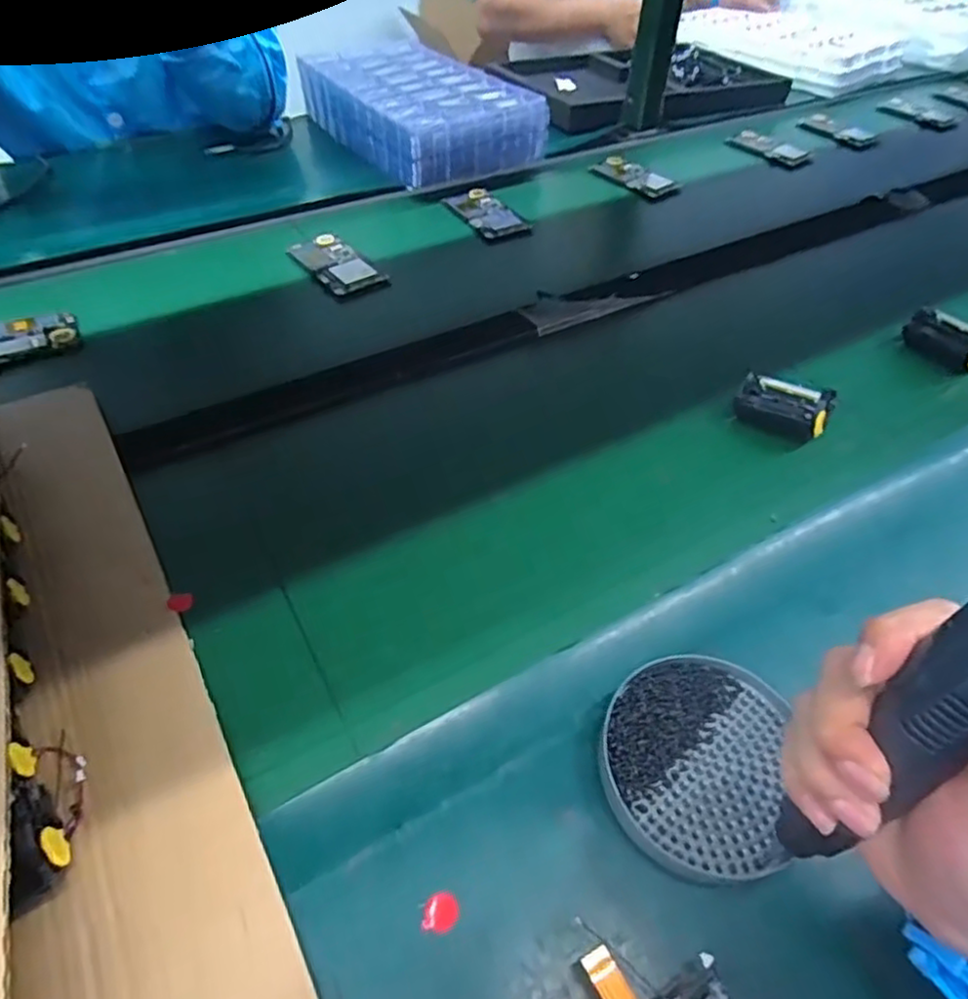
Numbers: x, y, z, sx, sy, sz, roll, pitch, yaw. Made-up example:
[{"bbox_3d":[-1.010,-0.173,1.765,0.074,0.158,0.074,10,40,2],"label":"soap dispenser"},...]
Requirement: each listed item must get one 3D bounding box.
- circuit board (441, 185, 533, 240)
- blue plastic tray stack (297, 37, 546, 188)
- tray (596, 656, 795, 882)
[{"bbox_3d":[0.006,-0.352,0.812,0.070,0.012,0.113,-22,54,-23],"label":"circuit board"},{"bbox_3d":[-0.100,-0.574,0.959,0.215,0.078,0.369,-24,54,-24],"label":"blue plastic tray stack"},{"bbox_3d":[0.114,0.141,0.362,0.099,0.016,0.110,14,48,8],"label":"tray"}]

